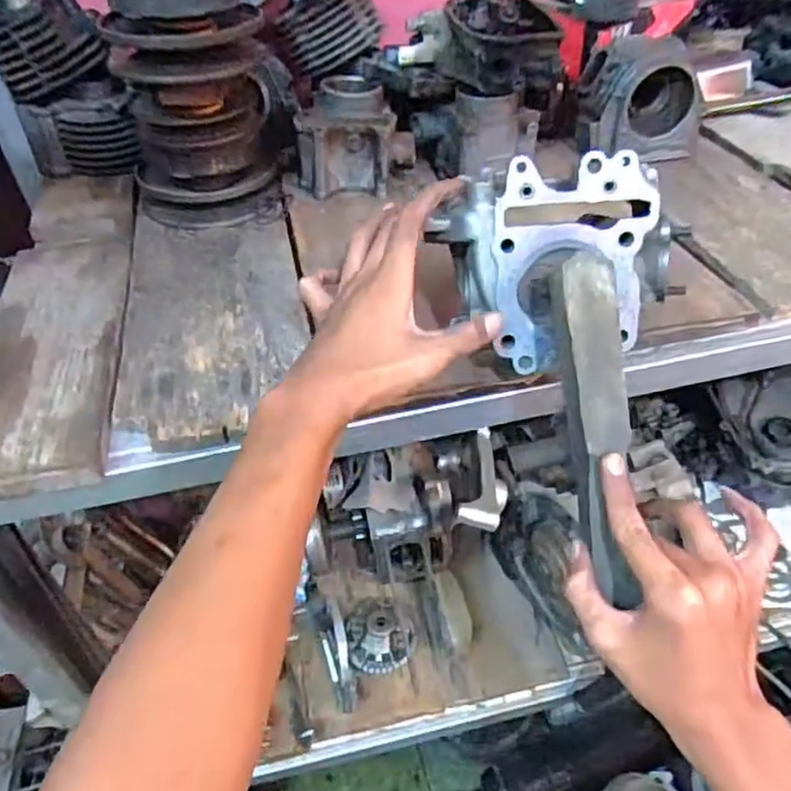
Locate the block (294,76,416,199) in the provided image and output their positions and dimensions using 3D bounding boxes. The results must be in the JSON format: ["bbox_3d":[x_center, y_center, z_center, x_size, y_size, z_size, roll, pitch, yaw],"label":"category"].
[{"bbox_3d":[-0.044,-0.273,0.715,0.115,0.082,0.100,-6,43,-2],"label":"block"}]

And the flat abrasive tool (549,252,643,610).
[{"bbox_3d":[0.120,0.019,0.401,0.035,0.199,0.009,-7,3,15],"label":"flat abrasive tool"}]

